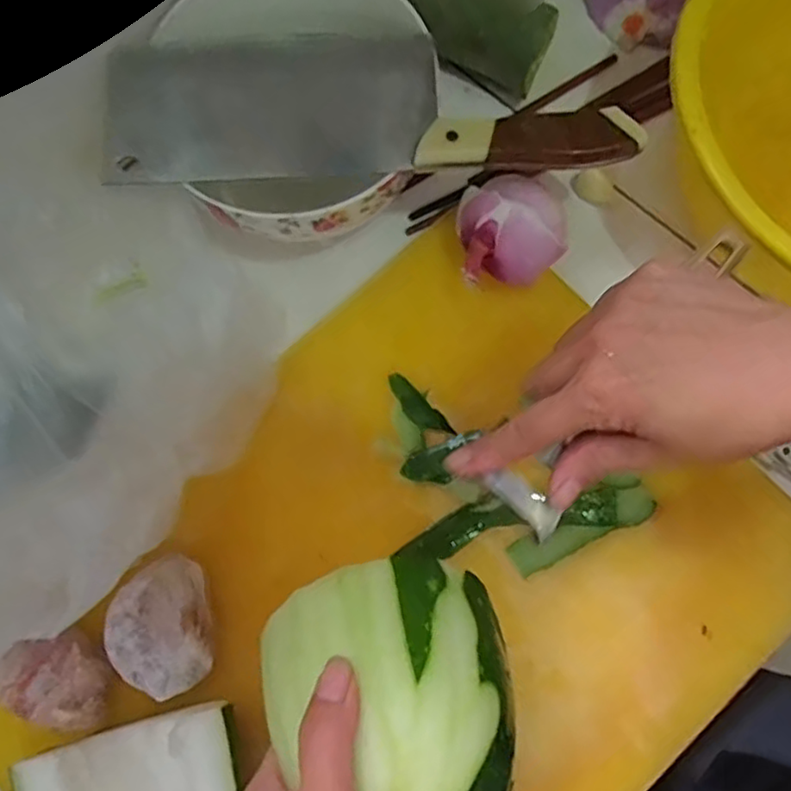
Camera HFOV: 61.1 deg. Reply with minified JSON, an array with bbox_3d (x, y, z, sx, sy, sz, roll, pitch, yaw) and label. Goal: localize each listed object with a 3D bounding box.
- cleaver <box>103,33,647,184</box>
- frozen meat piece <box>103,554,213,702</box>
[{"bbox_3d":[-0.018,-0.169,0.387,0.293,0.019,0.090,-1,77,1],"label":"cleaver"},{"bbox_3d":[-0.126,0.126,0.367,0.045,0.049,0.069,-9,77,-1],"label":"frozen meat piece"}]

